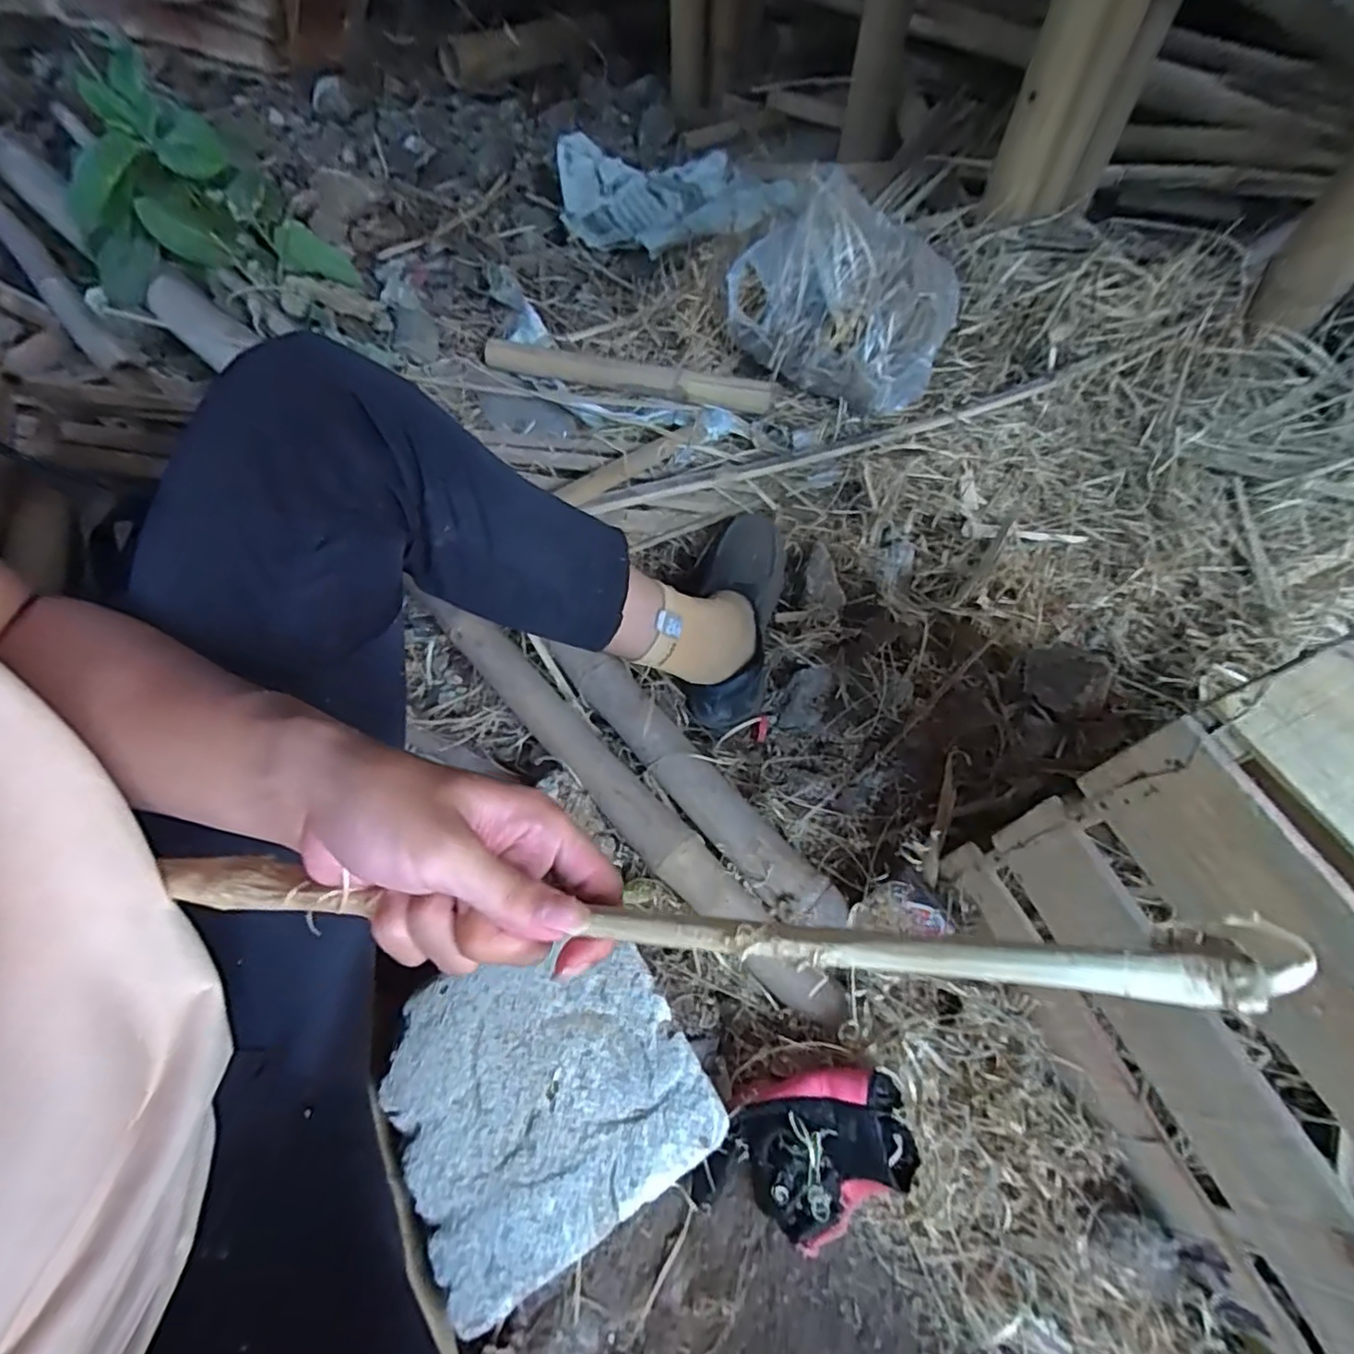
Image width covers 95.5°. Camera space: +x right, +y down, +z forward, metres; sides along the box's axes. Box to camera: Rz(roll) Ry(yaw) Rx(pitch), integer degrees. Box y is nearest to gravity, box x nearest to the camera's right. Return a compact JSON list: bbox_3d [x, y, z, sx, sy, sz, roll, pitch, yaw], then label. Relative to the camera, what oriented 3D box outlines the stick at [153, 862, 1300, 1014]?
[{"bbox_3d":[-0.009,0.090,0.230,0.418,0.014,0.023,1,61,10],"label":"stick"}]

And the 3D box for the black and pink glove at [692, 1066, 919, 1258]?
[{"bbox_3d":[0.090,0.349,0.451,0.157,0.079,0.096,-13,60,-10],"label":"black and pink glove"}]

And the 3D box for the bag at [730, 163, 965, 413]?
[{"bbox_3d":[0.237,-0.539,0.862,0.304,0.198,0.170,30,61,15],"label":"bag"}]

